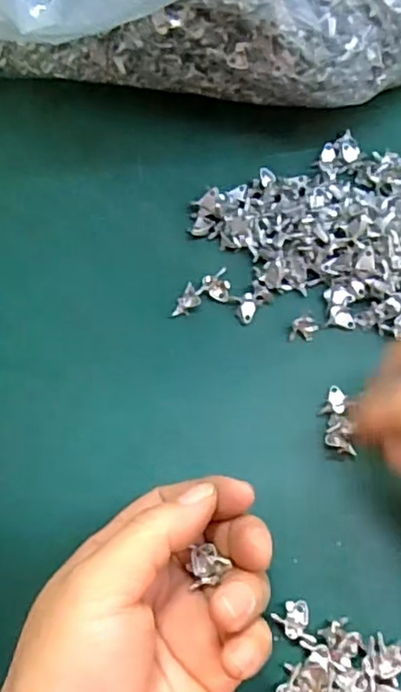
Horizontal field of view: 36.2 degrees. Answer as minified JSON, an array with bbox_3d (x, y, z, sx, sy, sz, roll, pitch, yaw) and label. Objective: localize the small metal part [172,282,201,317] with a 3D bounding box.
[{"bbox_3d":[-0.007,-0.020,0.288,0.010,0.005,0.016,39,77,14],"label":"small metal part"}]

